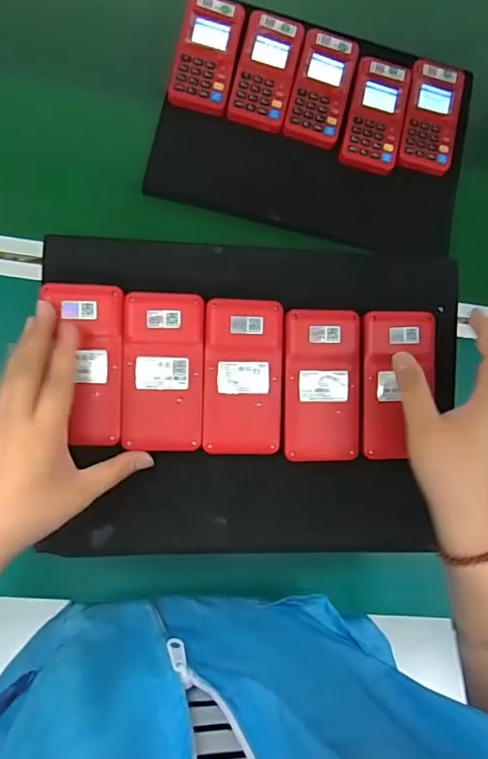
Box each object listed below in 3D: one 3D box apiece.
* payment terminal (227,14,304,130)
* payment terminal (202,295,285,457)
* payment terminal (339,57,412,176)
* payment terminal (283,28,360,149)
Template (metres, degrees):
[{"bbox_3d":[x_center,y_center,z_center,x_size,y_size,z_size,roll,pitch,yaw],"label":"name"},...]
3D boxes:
[{"bbox_3d":[0.025,-0.335,0.542,0.061,0.019,0.122,13,81,-4],"label":"payment terminal"},{"bbox_3d":[0.000,-0.002,0.396,0.062,0.019,0.119,1,82,-5],"label":"payment terminal"},{"bbox_3d":[0.146,-0.294,0.553,0.062,0.016,0.128,11,81,-4],"label":"payment terminal"},{"bbox_3d":[0.086,-0.322,0.550,0.061,0.019,0.124,14,81,-3],"label":"payment terminal"}]

